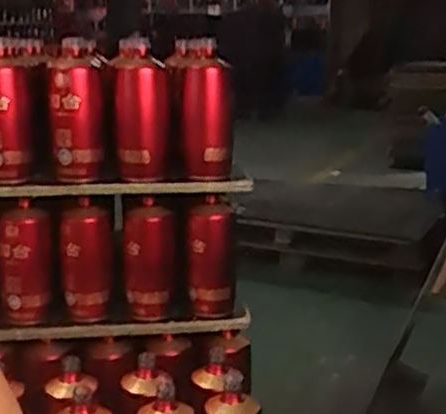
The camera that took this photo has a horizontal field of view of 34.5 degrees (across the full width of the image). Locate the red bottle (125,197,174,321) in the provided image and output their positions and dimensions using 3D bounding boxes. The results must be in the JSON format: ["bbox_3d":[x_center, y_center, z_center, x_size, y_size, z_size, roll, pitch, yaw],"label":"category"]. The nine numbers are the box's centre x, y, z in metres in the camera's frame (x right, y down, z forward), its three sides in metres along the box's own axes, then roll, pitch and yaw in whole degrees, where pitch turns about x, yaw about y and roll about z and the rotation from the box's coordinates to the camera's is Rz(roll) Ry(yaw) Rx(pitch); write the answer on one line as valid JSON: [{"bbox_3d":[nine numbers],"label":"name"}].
[{"bbox_3d":[-0.117,0.093,1.149,0.080,0.189,0.067,-2,15,-5],"label":"red bottle"}]

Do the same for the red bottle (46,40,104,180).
[{"bbox_3d":[-0.222,-0.140,1.095,0.082,0.181,0.083,-4,15,-10],"label":"red bottle"}]

